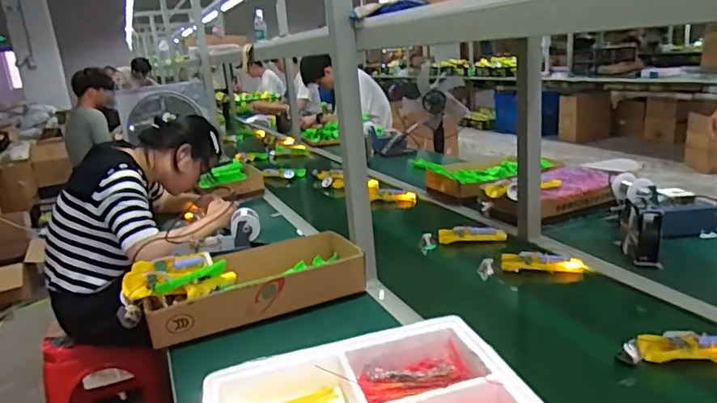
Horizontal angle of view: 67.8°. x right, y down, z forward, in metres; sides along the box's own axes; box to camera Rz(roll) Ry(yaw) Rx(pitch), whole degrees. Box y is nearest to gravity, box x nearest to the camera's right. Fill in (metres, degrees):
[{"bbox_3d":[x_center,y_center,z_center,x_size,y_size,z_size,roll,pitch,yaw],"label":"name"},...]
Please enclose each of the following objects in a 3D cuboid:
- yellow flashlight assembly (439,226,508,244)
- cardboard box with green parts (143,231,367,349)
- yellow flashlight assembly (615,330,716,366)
[{"bbox_3d":[0.289,0.083,1.354,0.166,0.038,0.035,-2,17,8],"label":"yellow flashlight assembly"},{"bbox_3d":[-0.210,0.166,1.101,0.421,0.077,0.198,-11,18,-20],"label":"cardboard box with green parts"},{"bbox_3d":[0.504,0.223,0.817,0.200,0.032,0.046,-4,17,3],"label":"yellow flashlight assembly"}]

